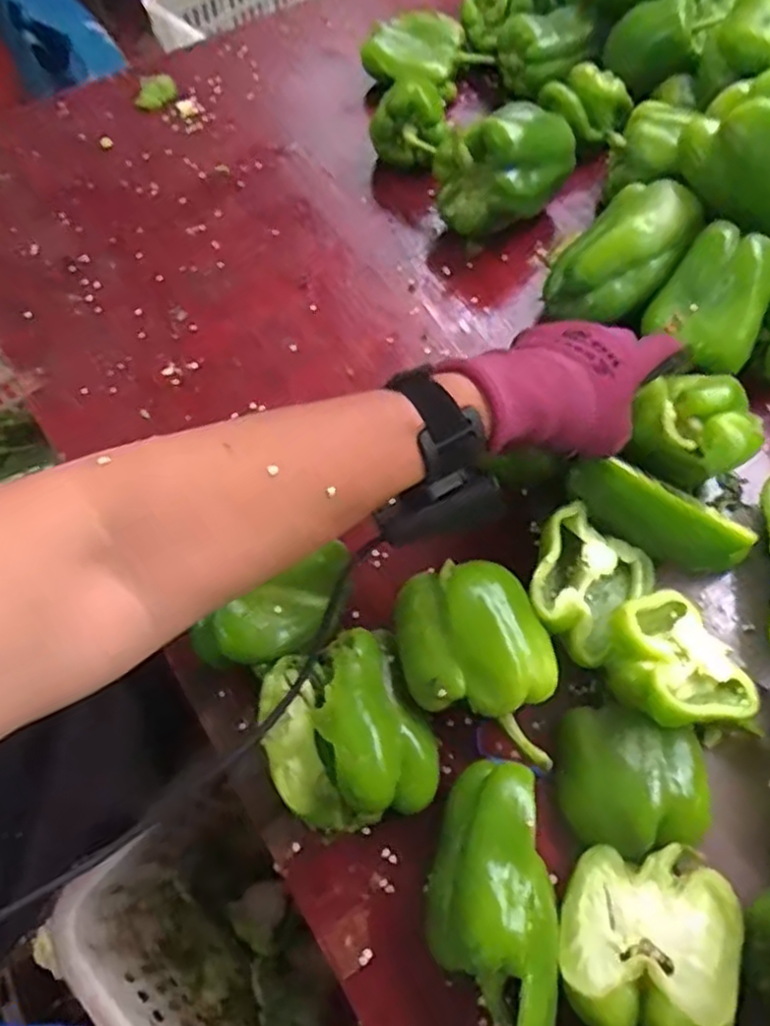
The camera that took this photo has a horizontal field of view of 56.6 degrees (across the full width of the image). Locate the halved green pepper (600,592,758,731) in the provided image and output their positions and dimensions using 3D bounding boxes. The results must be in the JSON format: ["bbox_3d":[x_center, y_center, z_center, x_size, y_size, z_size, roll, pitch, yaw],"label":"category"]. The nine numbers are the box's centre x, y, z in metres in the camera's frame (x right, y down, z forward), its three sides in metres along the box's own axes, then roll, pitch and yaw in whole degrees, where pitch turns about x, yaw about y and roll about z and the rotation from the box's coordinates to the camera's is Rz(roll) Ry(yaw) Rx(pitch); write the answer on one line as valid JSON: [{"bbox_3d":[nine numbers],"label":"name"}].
[{"bbox_3d":[0.172,0.093,0.430,0.084,0.036,0.084,9,46,-28],"label":"halved green pepper"}]

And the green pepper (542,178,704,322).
[{"bbox_3d":[0.188,-0.207,0.580,0.133,0.077,0.067,-42,104,12],"label":"green pepper"}]

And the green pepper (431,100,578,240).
[{"bbox_3d":[0.103,-0.295,0.623,0.104,0.102,0.086,-39,70,-17],"label":"green pepper"}]

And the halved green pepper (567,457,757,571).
[{"bbox_3d":[0.179,0.004,0.470,0.126,0.040,0.037,26,66,-4],"label":"halved green pepper"}]

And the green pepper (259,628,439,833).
[{"bbox_3d":[-0.022,0.127,0.414,0.086,0.082,0.099,-18,65,-8],"label":"green pepper"}]

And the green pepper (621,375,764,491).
[{"bbox_3d":[0.206,-0.056,0.481,0.088,0.075,0.056,10,31,-4],"label":"green pepper"}]

